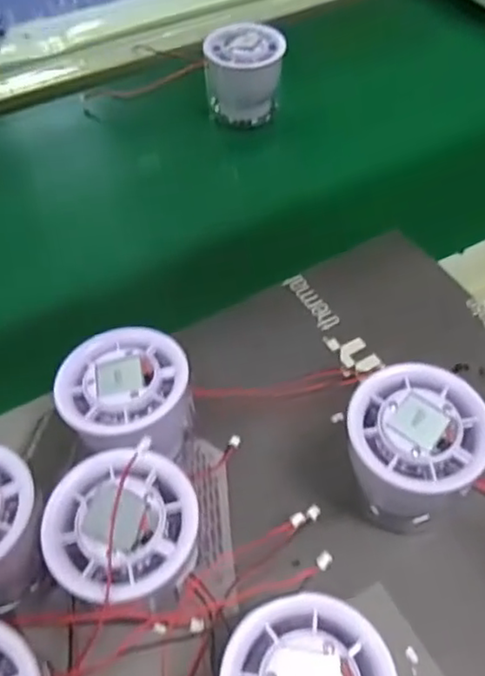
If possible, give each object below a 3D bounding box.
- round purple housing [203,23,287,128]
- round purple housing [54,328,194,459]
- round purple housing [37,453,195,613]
[{"bbox_3d":[0.002,-0.194,0.490,0.055,0.063,0.044,3,53,4],"label":"round purple housing"},{"bbox_3d":[-0.051,0.034,0.305,0.055,0.053,0.055,-1,53,1],"label":"round purple housing"},{"bbox_3d":[-0.045,0.084,0.265,0.057,0.056,0.058,-1,53,1],"label":"round purple housing"}]

